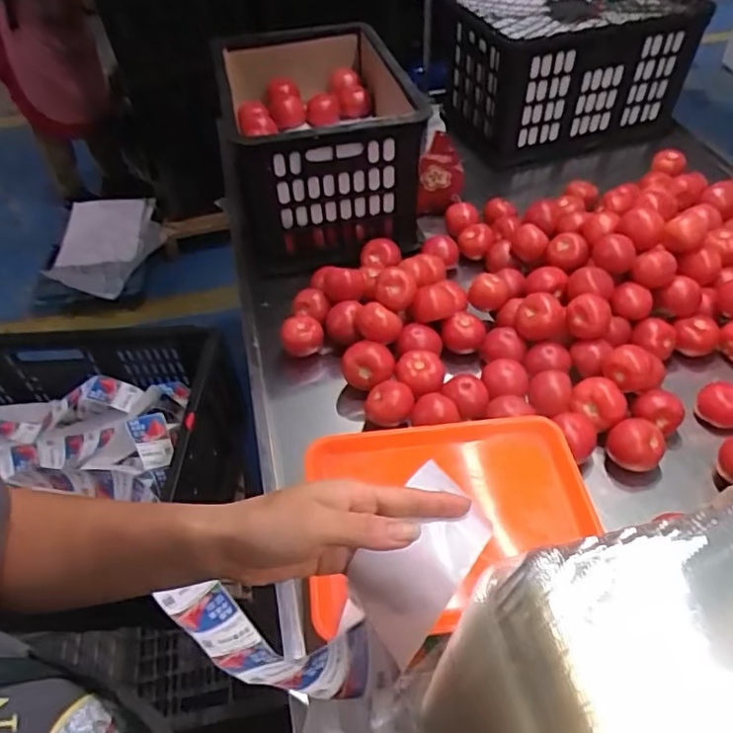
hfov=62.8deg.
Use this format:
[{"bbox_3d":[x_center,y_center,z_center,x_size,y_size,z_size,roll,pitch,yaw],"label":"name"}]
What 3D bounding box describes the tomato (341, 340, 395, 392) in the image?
[{"bbox_3d":[0.003,-0.001,0.881,0.075,0.052,0.053,-2,46,1],"label":"tomato"}]

